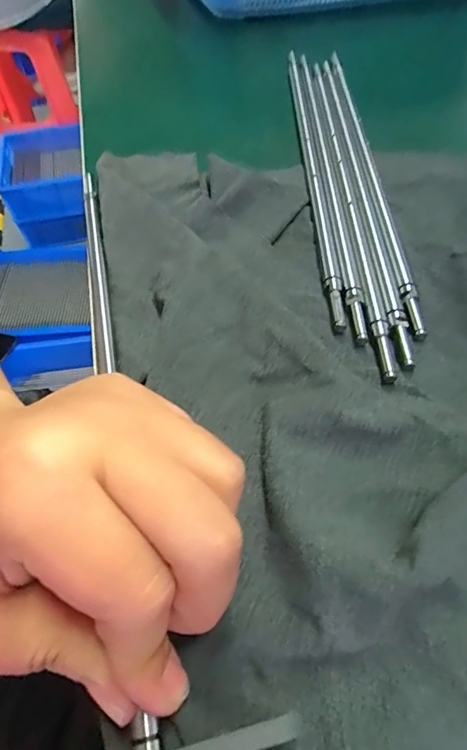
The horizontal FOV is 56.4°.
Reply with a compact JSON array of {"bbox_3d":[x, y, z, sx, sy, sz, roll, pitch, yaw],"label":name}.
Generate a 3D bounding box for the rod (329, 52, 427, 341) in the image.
[{"bbox_3d":[0.075,-0.119,0.245,0.009,0.008,0.244,-2,57,1],"label":"rod"}]

